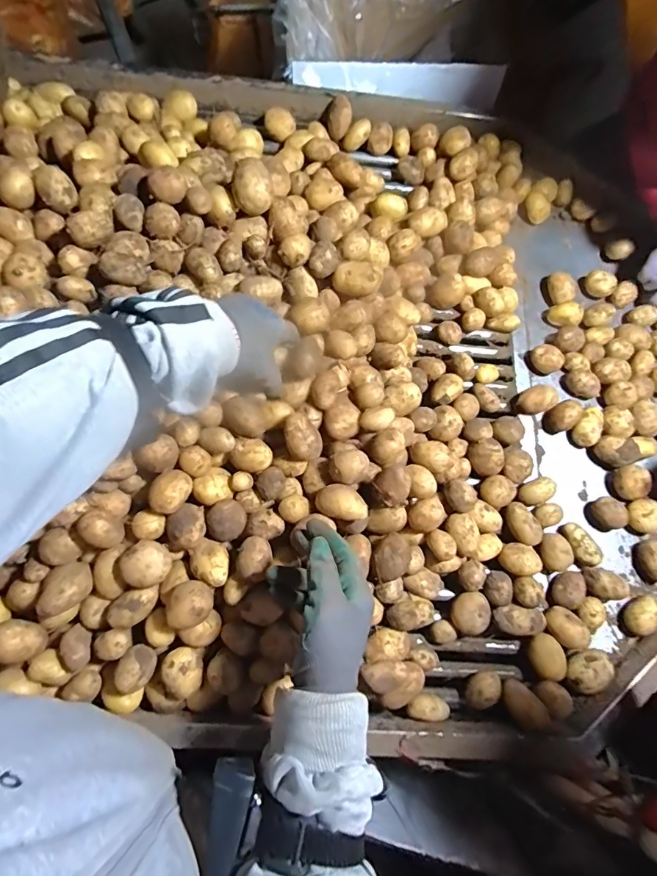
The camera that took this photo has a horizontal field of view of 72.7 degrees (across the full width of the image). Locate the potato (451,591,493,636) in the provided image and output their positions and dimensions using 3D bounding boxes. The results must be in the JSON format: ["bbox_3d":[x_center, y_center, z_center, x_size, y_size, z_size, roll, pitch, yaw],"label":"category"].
[{"bbox_3d":[0.180,0.224,0.571,0.051,0.047,0.043,-35,76,-11],"label":"potato"}]

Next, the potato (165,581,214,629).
[{"bbox_3d":[-0.149,0.180,0.486,0.049,0.038,0.045,0,72,-1],"label":"potato"}]

